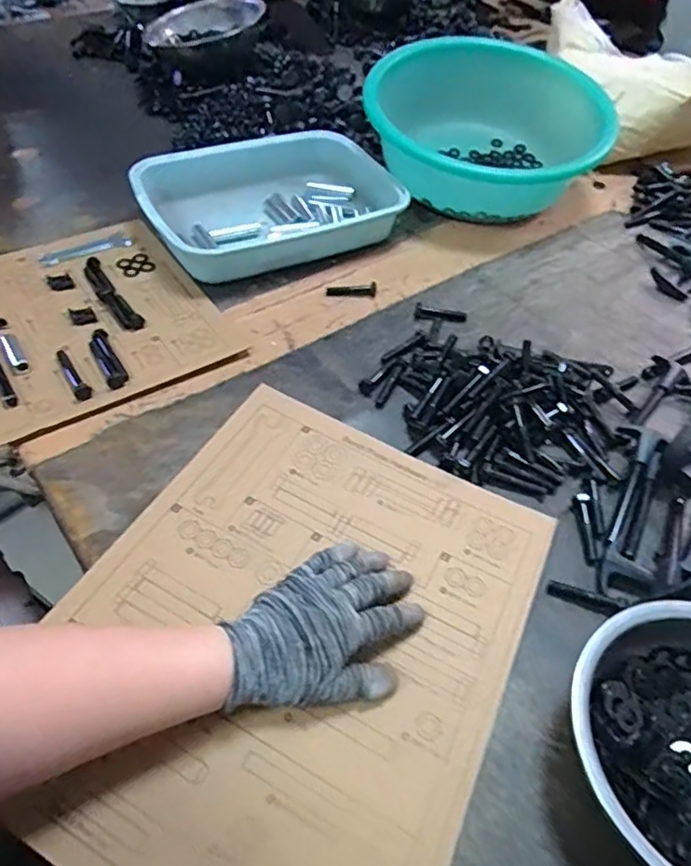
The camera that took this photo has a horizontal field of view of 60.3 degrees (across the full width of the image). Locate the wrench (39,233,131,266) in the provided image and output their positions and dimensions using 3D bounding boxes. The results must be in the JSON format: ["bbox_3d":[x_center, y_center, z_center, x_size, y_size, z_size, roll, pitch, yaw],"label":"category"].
[{"bbox_3d":[-0.310,-0.218,0.714,0.102,0.009,0.026,-26,57,-25],"label":"wrench"}]

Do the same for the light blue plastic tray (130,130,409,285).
[{"bbox_3d":[-0.088,-0.301,0.769,0.327,0.072,0.213,-22,55,-22],"label":"light blue plastic tray"}]

